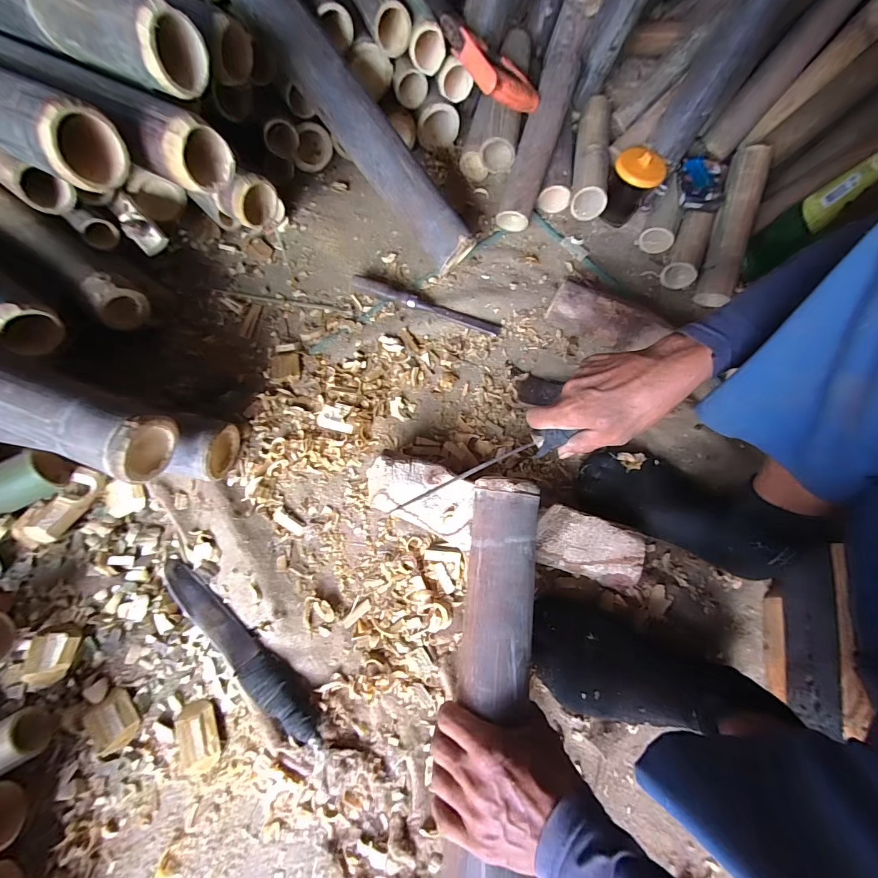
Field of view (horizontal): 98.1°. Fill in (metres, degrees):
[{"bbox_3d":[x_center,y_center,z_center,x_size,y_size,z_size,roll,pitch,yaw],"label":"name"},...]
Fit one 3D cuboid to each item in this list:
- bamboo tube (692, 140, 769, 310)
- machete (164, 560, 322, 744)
[{"bbox_3d":[0.460,-0.337,0.595,0.053,0.050,0.243,15,89,3],"label":"bamboo tube"},{"bbox_3d":[-0.230,0.235,0.432,0.259,0.019,0.041,37,74,10],"label":"machete"}]

